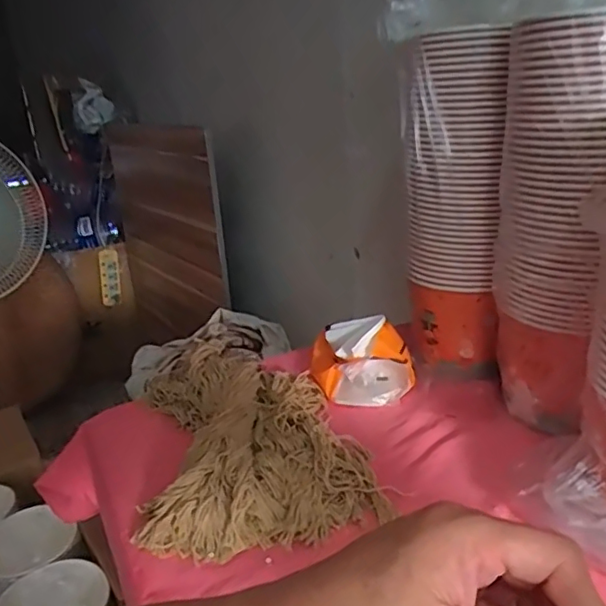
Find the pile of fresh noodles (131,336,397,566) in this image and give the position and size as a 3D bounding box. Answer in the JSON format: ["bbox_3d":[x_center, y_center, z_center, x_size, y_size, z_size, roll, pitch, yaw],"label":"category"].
[{"bbox_3d":[-0.061,0.138,0.666,0.224,0.057,0.337,-8,21,-8],"label":"pile of fresh noodles"}]

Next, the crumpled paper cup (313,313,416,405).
[{"bbox_3d":[0.075,0.070,0.784,0.131,0.080,0.123,-4,21,3],"label":"crumpled paper cup"}]

